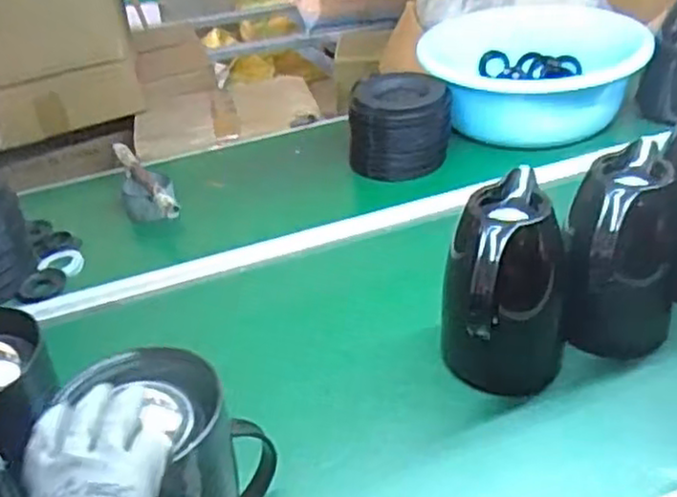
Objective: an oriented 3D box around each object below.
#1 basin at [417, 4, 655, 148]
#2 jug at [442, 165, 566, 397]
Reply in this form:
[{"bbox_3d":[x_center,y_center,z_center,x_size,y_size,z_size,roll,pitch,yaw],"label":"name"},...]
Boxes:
[{"bbox_3d":[0.341,-0.322,1.285,0.372,0.132,0.374,1,35,12],"label":"basin"},{"bbox_3d":[0.166,0.045,0.709,0.120,0.197,0.145,-1,35,8],"label":"jug"}]

